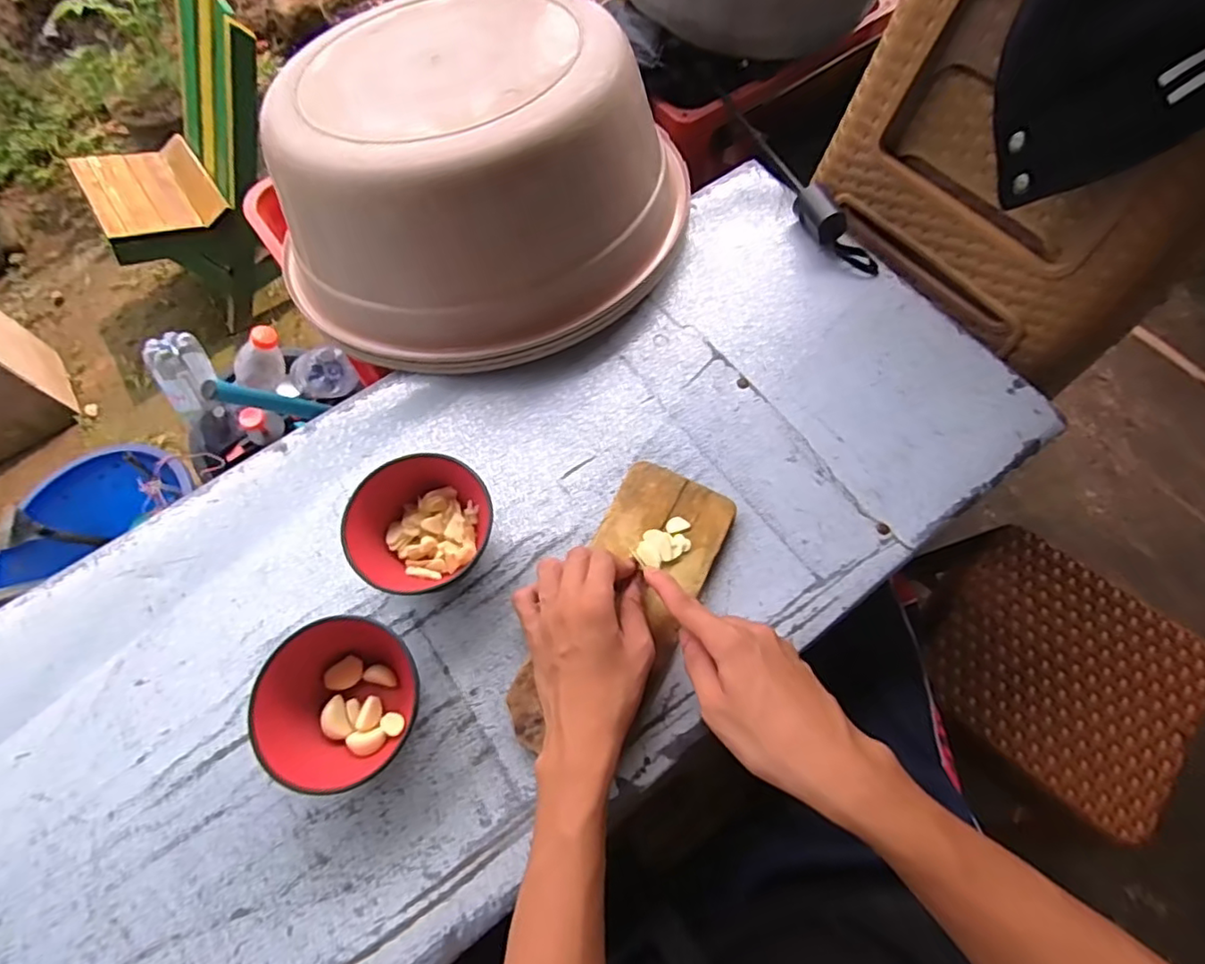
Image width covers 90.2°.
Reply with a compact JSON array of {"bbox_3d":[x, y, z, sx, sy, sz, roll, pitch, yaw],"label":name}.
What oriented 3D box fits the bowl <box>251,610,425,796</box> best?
[{"bbox_3d":[-0.182,0.149,0.414,0.097,0.050,0.104,0,66,1],"label":"bowl"}]

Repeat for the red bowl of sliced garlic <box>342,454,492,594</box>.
[{"bbox_3d":[-0.141,0.030,0.473,0.104,0.049,0.096,0,66,1],"label":"red bowl of sliced garlic"}]

